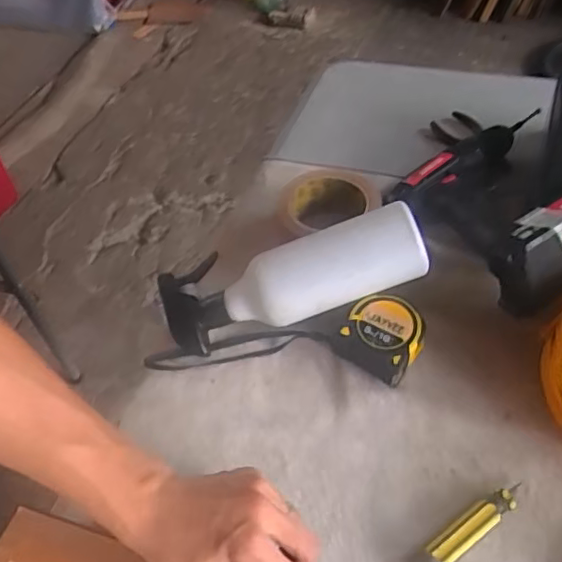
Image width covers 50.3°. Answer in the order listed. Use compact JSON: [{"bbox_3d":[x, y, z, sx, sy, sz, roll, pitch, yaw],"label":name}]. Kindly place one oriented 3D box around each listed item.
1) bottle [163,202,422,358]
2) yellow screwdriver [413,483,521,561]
[{"bbox_3d":[0.007,-0.002,0.532,0.234,0.053,0.071,-18,47,14],"label":"bottle"},{"bbox_3d":[0.132,0.173,0.417,0.093,0.011,0.019,-33,53,-19],"label":"yellow screwdriver"}]

